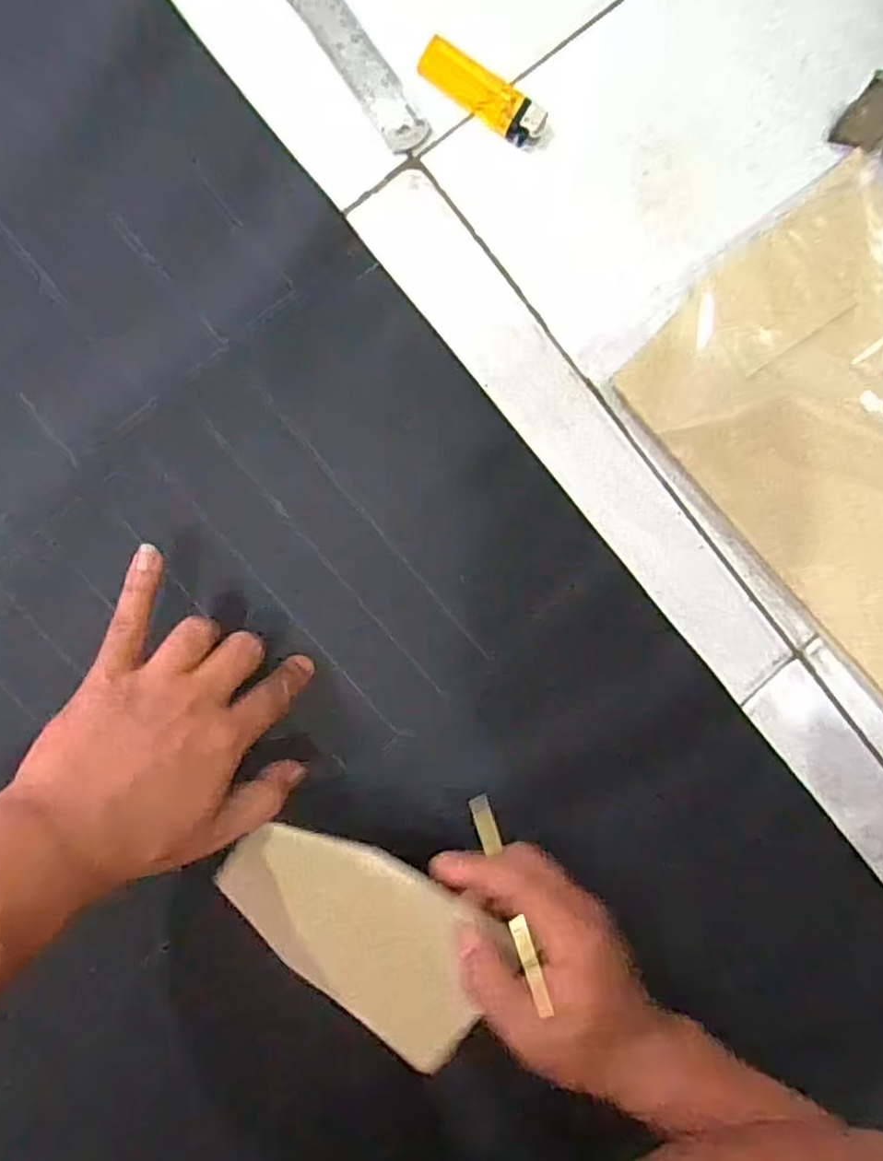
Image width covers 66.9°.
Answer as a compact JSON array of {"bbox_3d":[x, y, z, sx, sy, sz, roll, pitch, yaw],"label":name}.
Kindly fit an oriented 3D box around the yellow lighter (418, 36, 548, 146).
[{"bbox_3d":[0.026,-0.292,0.398,0.079,0.011,0.027,29,88,-9],"label":"yellow lighter"}]

